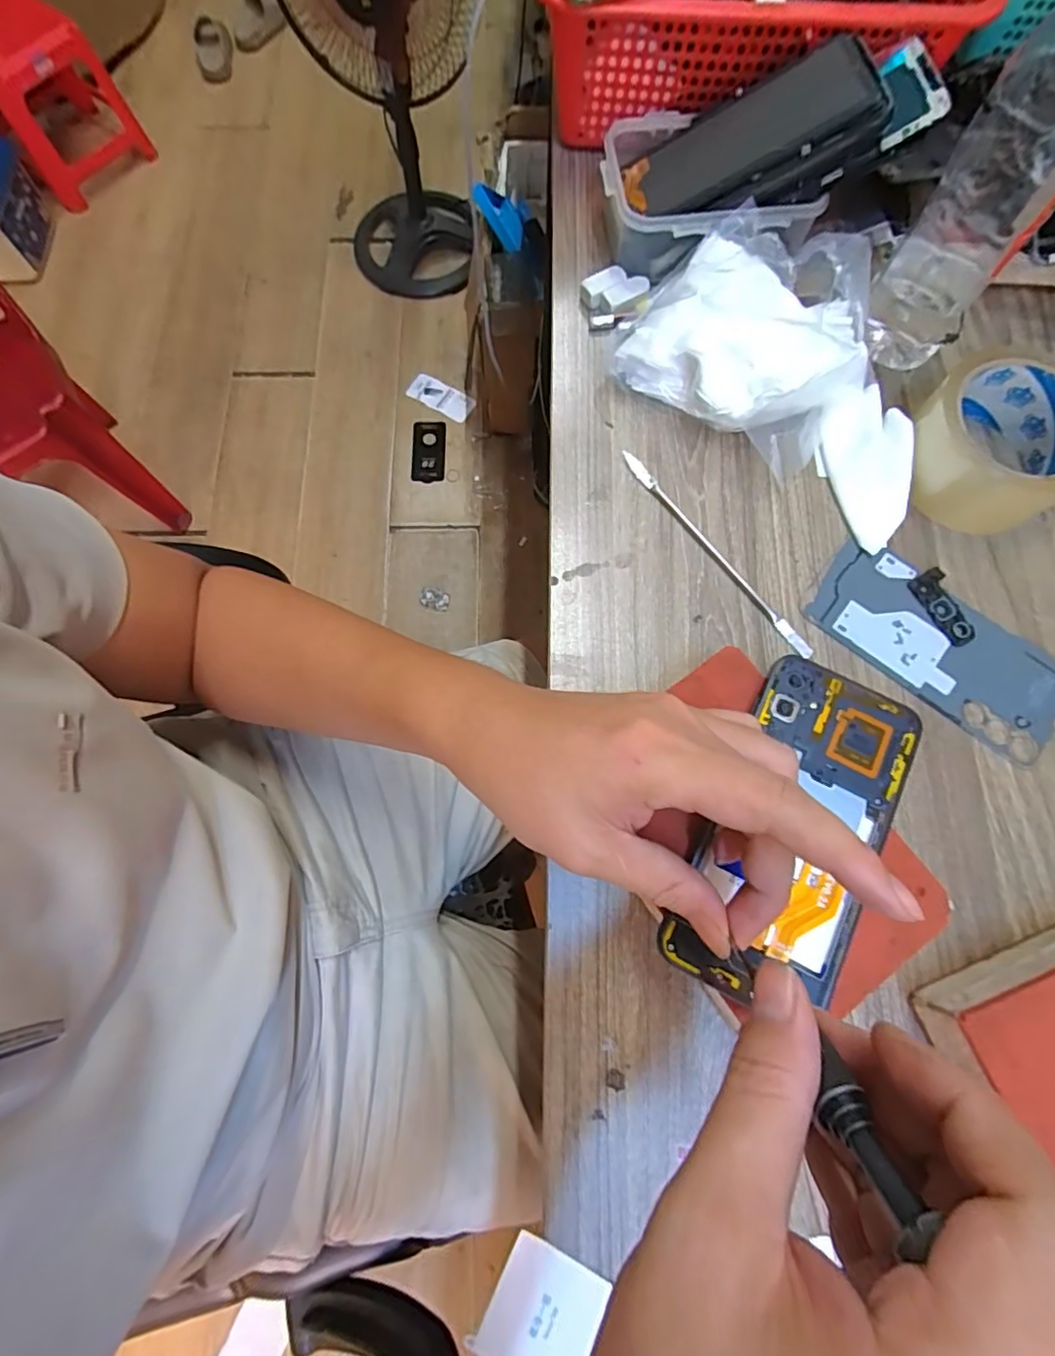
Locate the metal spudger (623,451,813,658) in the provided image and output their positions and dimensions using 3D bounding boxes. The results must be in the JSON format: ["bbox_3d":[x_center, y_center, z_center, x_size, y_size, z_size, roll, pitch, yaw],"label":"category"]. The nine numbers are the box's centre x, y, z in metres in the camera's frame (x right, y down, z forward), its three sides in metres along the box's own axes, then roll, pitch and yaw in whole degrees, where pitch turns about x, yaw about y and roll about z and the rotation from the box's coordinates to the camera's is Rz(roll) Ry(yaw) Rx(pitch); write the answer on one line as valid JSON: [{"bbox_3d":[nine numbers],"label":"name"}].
[{"bbox_3d":[0.116,-0.079,0.349,0.008,0.005,0.167,-37,78,-10],"label":"metal spudger"}]

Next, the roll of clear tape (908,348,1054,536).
[{"bbox_3d":[0.287,-0.141,0.342,0.089,0.050,0.088,0,74,-1],"label":"roll of clear tape"}]

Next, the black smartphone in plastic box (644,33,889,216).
[{"bbox_3d":[0.141,-0.342,0.358,0.133,0.015,0.075,-17,67,23],"label":"black smartphone in plastic box"}]

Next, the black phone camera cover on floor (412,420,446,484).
[{"bbox_3d":[-0.215,-0.495,1.233,0.073,0.016,0.149,0,74,-1],"label":"black phone camera cover on floor"}]

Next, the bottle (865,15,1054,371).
[{"bbox_3d":[0.253,-0.263,0.298,0.057,0.187,0.053,35,77,8],"label":"bottle"}]

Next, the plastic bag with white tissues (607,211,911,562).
[{"bbox_3d":[0.174,-0.202,0.358,0.215,0.058,0.135,36,77,8],"label":"plastic bag with white tissues"}]

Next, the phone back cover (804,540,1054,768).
[{"bbox_3d":[0.245,-0.020,0.335,0.150,0.004,0.072,39,77,9],"label":"phone back cover"}]

